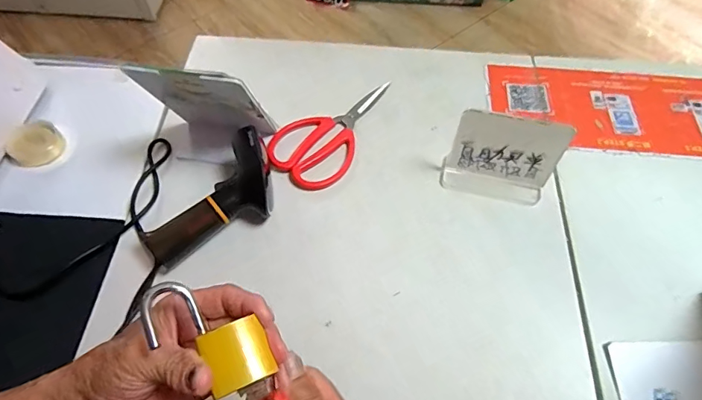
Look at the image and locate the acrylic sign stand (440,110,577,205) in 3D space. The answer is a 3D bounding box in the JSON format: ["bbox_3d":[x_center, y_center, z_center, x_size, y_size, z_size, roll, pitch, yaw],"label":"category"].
[{"bbox_3d":[0.161,-0.042,0.477,0.113,0.099,0.038,13,60,7],"label":"acrylic sign stand"}]

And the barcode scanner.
[{"bbox_3d":[-0.136,0.009,0.471,0.161,0.061,0.081,-45,68,-8],"label":"barcode scanner"}]

